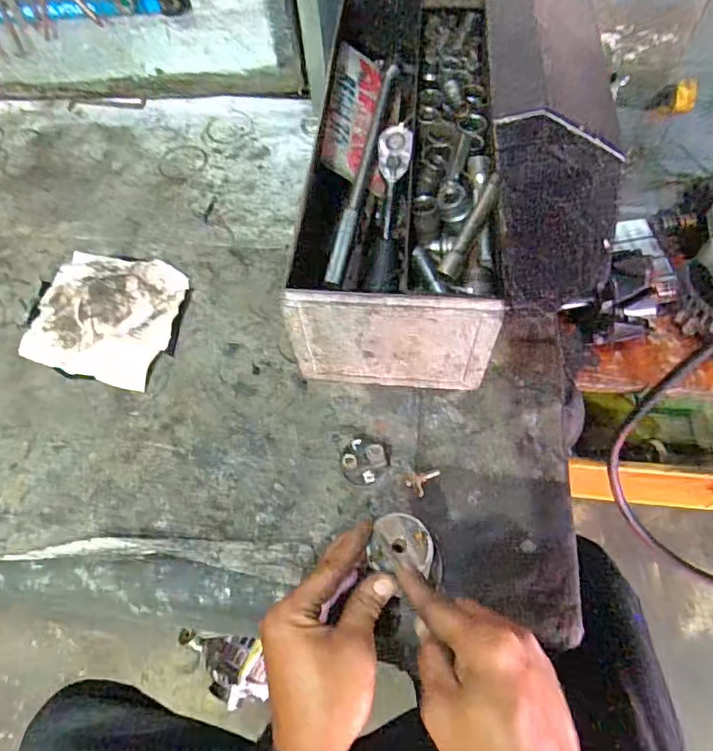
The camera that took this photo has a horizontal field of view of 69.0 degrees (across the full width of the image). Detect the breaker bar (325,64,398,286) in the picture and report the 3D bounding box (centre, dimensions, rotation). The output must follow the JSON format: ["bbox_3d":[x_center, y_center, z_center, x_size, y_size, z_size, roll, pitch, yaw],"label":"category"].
[{"bbox_3d":[0.010,-0.237,0.583,0.015,0.020,0.327,9,63,9],"label":"breaker bar"}]

